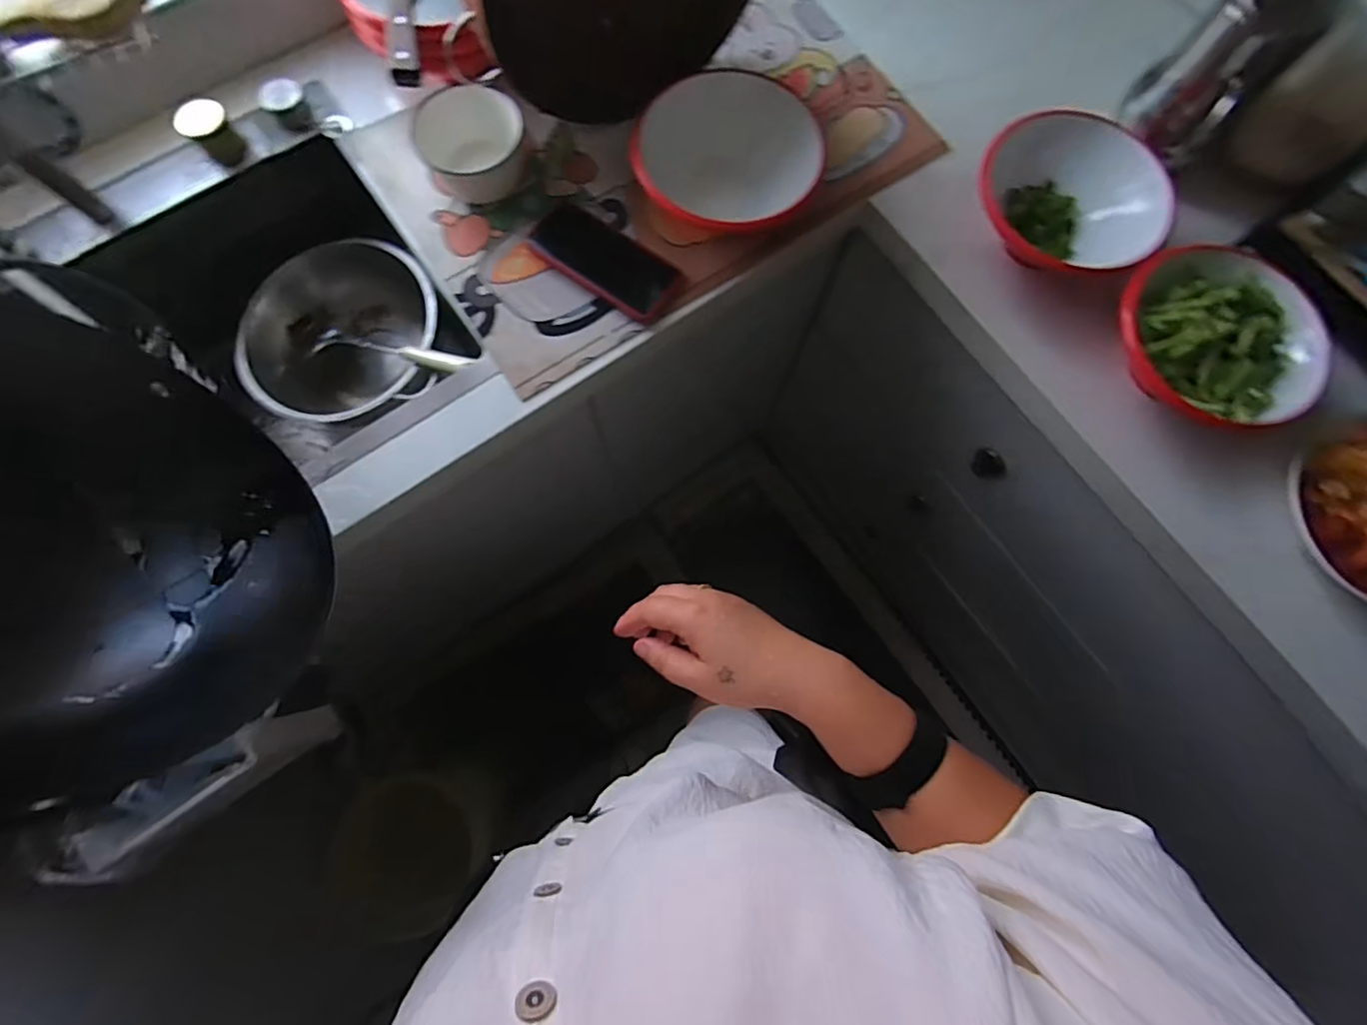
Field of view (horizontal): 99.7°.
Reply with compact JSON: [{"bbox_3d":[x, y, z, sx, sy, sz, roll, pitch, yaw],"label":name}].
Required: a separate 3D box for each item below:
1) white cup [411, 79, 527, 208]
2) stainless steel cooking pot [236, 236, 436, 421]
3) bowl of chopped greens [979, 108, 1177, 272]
[{"bbox_3d":[-0.225,-0.396,0.623,0.085,0.075,0.093,0,76,-2],"label":"white cup"},{"bbox_3d":[-0.432,-0.218,0.767,0.239,0.125,0.226,0,76,-2],"label":"stainless steel cooking pot"},{"bbox_3d":[0.404,-0.344,0.619,0.181,0.067,0.167,0,76,-2],"label":"bowl of chopped greens"}]

